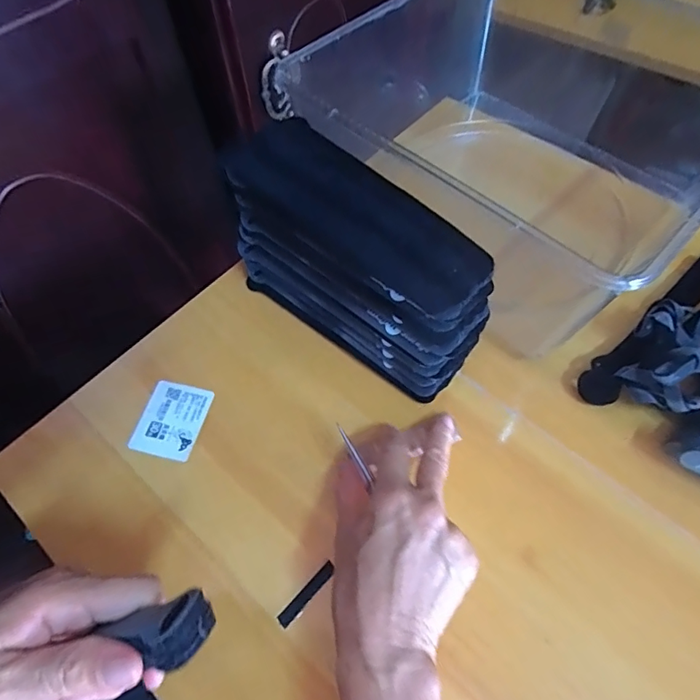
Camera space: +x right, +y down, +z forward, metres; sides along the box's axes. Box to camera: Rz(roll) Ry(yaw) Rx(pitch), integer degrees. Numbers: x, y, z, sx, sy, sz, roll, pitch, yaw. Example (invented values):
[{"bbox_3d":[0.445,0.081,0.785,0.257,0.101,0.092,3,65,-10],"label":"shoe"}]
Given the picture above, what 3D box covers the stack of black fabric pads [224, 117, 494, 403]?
[{"bbox_3d":[0.004,-0.071,0.379,0.218,0.125,0.088,35,68,19],"label":"stack of black fabric pads"}]

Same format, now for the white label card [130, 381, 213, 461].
[{"bbox_3d":[-0.141,0.055,0.382,0.048,0.004,0.059,13,62,4],"label":"white label card"}]

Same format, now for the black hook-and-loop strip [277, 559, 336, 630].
[{"bbox_3d":[-0.028,0.159,0.315,0.008,0.004,0.047,40,70,21],"label":"black hook-and-loop strip"}]

